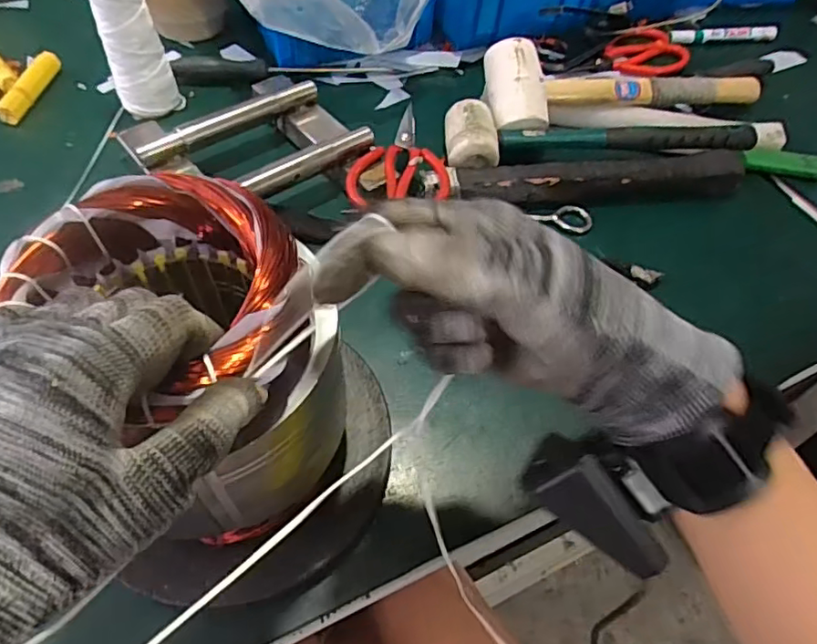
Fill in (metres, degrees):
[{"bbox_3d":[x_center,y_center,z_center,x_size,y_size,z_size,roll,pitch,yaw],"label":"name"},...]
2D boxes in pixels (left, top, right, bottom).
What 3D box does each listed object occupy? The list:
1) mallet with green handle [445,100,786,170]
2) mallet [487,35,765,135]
[{"bbox_3d":[0.182,-0.174,0.550,0.295,0.038,0.072,-1,53,-4],"label":"mallet with green handle"},{"bbox_3d":[0.214,-0.245,0.588,0.285,0.063,0.093,-14,55,-13],"label":"mallet"}]

